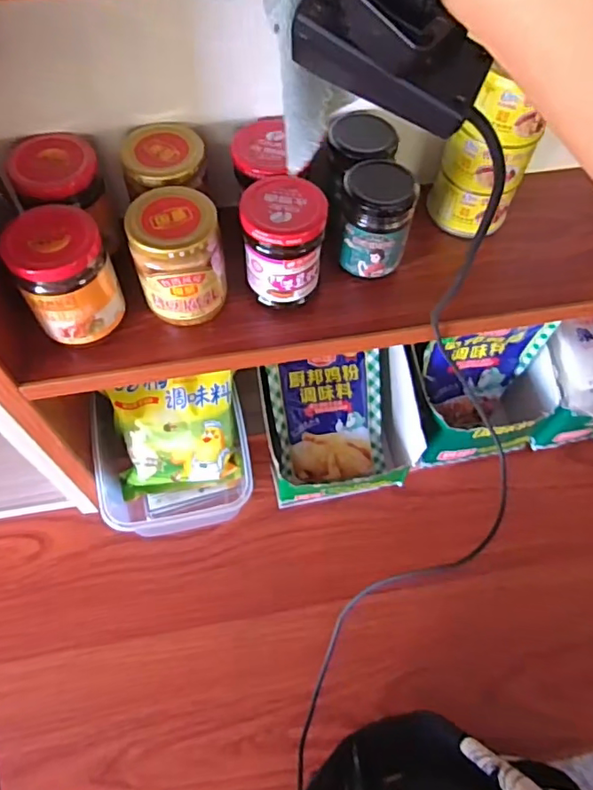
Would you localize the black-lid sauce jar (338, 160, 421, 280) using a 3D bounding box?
[{"bbox_3d":[0.065,-0.145,0.448,0.058,0.081,0.054,1,61,-2],"label":"black-lid sauce jar"}]

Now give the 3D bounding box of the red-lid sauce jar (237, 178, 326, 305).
[{"bbox_3d":[-0.010,-0.117,0.437,0.061,0.092,0.058,1,61,-2],"label":"red-lid sauce jar"}]

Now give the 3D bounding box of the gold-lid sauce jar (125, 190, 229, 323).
[{"bbox_3d":[-0.090,-0.104,0.417,0.064,0.087,0.059,1,61,-2],"label":"gold-lid sauce jar"}]

